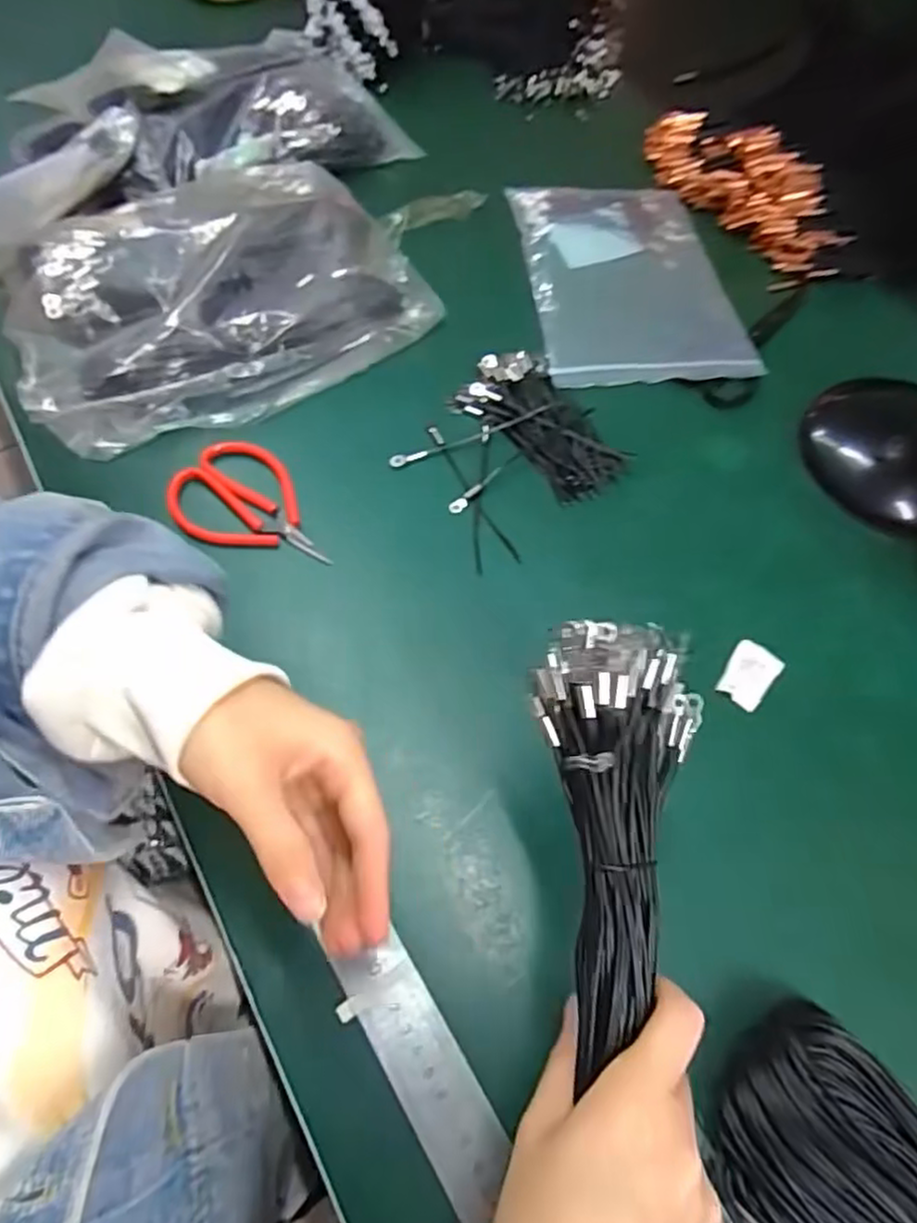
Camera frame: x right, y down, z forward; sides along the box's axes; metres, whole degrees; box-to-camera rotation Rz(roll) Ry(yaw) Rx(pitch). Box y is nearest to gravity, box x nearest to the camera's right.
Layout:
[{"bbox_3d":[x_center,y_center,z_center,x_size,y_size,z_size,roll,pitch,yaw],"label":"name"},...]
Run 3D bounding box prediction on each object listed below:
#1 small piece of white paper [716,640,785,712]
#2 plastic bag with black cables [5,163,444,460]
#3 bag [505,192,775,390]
[{"bbox_3d":[0.171,0.037,0.408,0.026,0.008,0.040,36,66,15],"label":"small piece of white paper"},{"bbox_3d":[-0.179,-0.226,0.491,0.277,0.061,0.193,-35,69,-19],"label":"plastic bag with black cables"},{"bbox_3d":[0.135,-0.267,0.555,0.156,0.011,0.221,-5,63,-6],"label":"bag"}]

